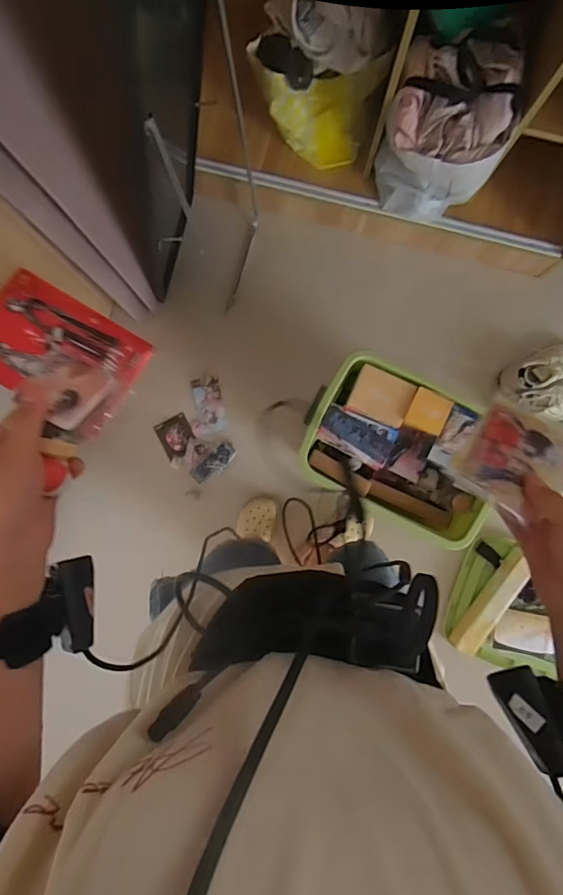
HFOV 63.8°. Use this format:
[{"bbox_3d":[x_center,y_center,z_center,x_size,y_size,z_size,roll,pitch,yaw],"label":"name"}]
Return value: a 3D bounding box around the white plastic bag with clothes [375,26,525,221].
[{"bbox_3d":[0.384,-0.750,1.101,0.274,0.335,0.202,9,86,-1],"label":"white plastic bag with clothes"}]

